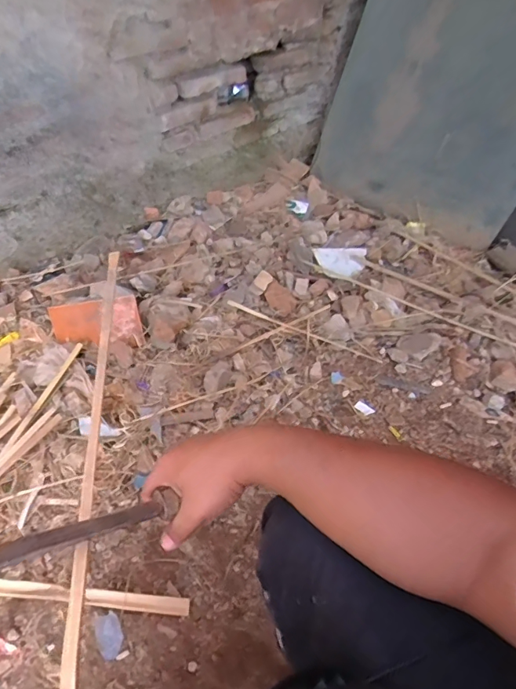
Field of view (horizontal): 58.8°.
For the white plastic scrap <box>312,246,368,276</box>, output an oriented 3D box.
[{"bbox_3d":[0.258,-0.252,1.381,0.161,0.030,0.115,-9,66,-17],"label":"white plastic scrap"}]

